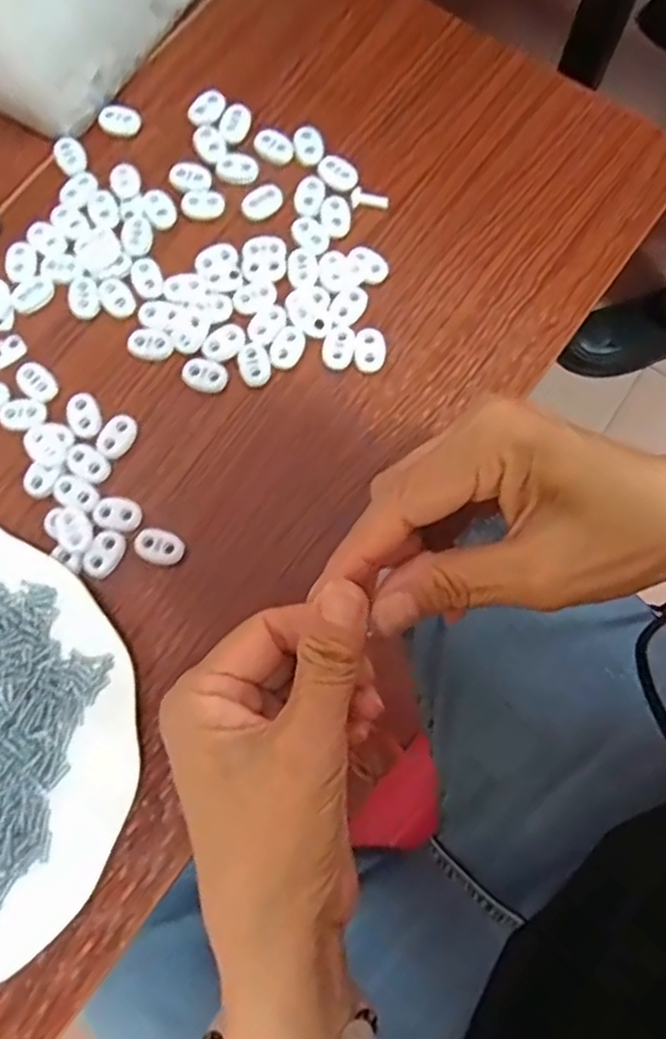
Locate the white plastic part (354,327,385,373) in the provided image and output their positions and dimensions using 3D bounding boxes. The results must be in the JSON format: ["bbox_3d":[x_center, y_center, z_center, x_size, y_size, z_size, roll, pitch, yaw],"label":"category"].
[{"bbox_3d":[0.018,-0.085,0.333,0.015,0.005,0.022,2,77,2],"label":"white plastic part"}]

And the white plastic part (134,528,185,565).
[{"bbox_3d":[-0.081,0.012,0.309,0.023,0.004,0.015,25,79,7],"label":"white plastic part"}]

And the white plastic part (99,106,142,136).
[{"bbox_3d":[-0.119,-0.222,0.370,0.023,0.005,0.015,11,77,4],"label":"white plastic part"}]

